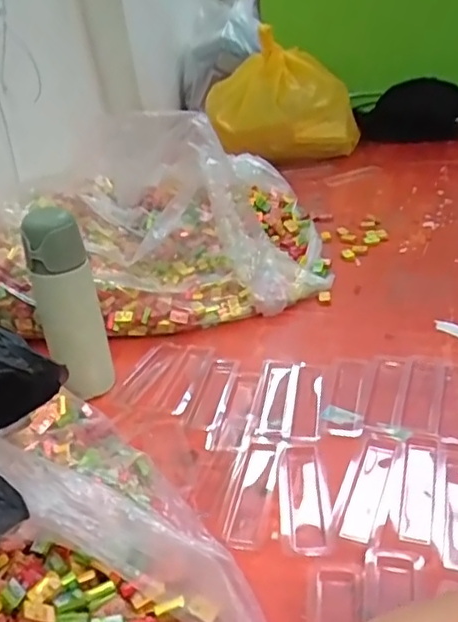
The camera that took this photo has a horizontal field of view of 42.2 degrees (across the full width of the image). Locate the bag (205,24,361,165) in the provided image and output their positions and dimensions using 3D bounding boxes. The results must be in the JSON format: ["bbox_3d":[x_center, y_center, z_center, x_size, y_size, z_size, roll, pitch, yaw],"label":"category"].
[{"bbox_3d":[0.131,-0.503,1.382,0.246,0.229,0.284,-29,38,-32],"label":"bag"}]

